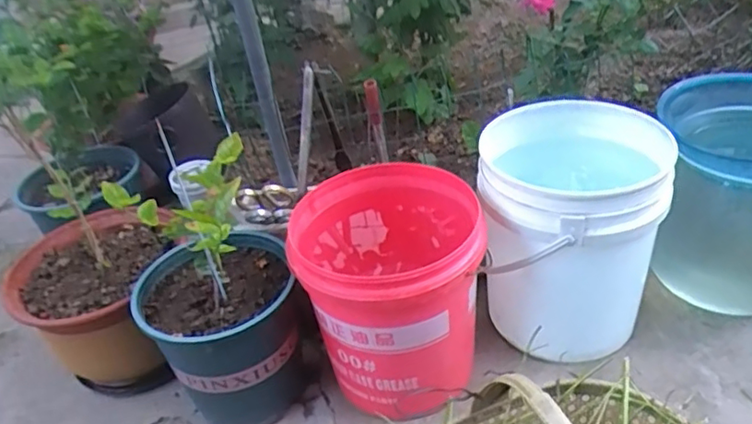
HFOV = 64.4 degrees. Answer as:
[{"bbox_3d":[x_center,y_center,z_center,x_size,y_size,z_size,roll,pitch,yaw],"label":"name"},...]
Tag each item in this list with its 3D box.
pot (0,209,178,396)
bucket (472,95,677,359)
[{"bbox_3d":[-0.507,0.168,1.143,0.295,0.229,0.290,-7,34,5],"label":"pot"},{"bbox_3d":[0.325,0.031,1.037,0.272,0.341,0.282,0,35,15],"label":"bucket"}]

